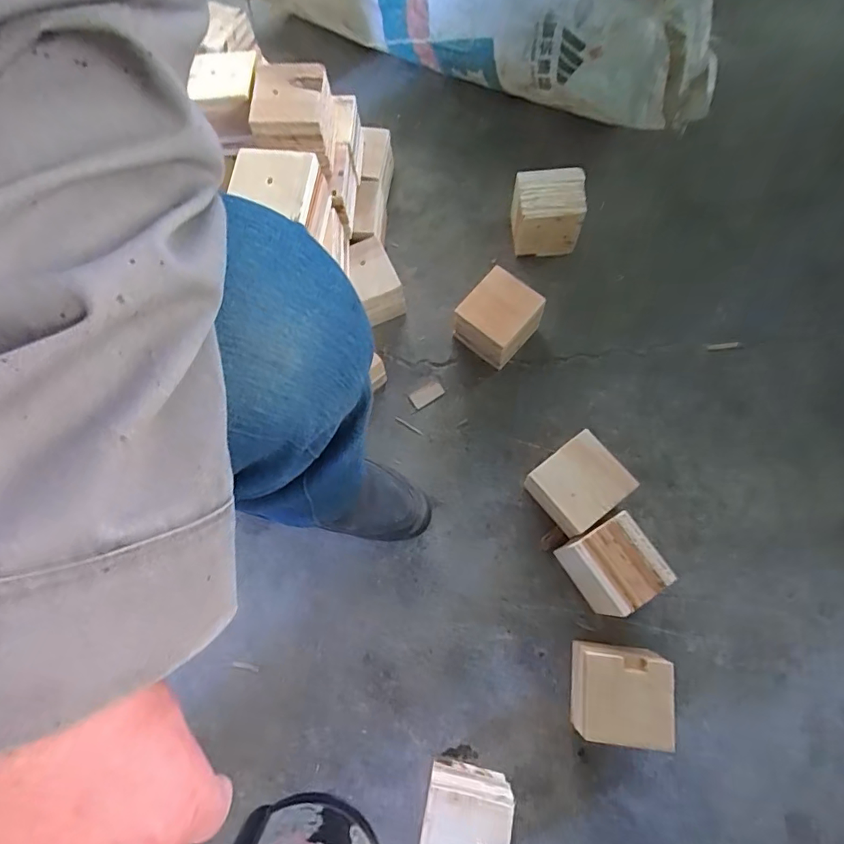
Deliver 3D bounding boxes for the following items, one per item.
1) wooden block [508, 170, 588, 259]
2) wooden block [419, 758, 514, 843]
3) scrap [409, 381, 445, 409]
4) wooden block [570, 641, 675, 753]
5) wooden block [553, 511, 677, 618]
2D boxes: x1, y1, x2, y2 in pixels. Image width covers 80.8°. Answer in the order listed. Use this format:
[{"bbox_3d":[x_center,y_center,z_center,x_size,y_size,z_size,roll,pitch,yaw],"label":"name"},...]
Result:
[{"bbox_3d":[0.187,-0.317,0.764,0.104,0.093,0.095,4,72,3],"label":"wooden block"},{"bbox_3d":[0.045,0.438,0.537,0.088,0.074,0.095,10,72,5],"label":"wooden block"},{"bbox_3d":[0.006,-0.041,0.726,0.050,0.005,0.026,-33,74,-9],"label":"scrap"},{"bbox_3d":[0.222,0.308,0.566,0.099,0.080,0.095,8,72,4],"label":"wooden block"},{"bbox_3d":[0.228,0.174,0.605,0.085,0.088,0.093,-29,73,-8],"label":"wooden block"}]

